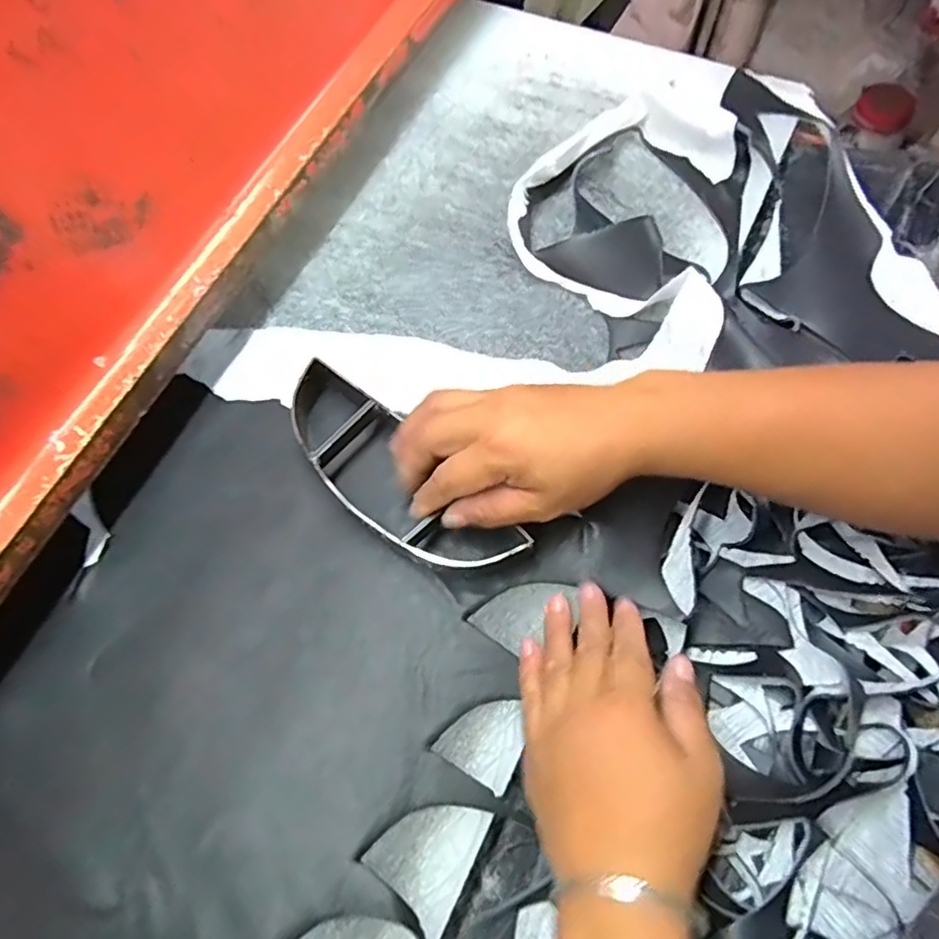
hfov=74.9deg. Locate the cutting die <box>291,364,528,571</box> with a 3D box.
[{"bbox_3d":[-0.049,0.004,0.386,0.068,0.031,0.186,-41,72,-15],"label":"cutting die"}]

